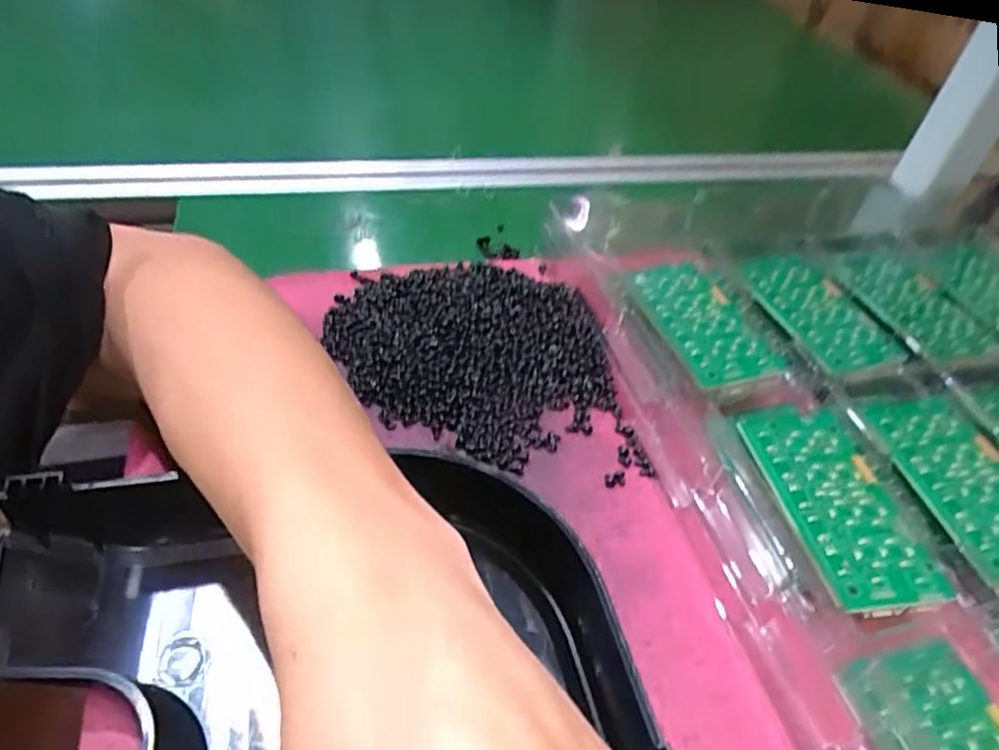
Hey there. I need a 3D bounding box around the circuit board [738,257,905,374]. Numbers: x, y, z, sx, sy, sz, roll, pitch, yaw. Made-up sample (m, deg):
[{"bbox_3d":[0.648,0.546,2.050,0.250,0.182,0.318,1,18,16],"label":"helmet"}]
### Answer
[{"bbox_3d":[0.173,-0.038,0.372,0.052,0.004,0.099,-5,46,-13],"label":"circuit board"}]

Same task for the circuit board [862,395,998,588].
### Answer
[{"bbox_3d":[0.204,0.046,0.292,0.048,0.005,0.096,-2,45,-10],"label":"circuit board"}]

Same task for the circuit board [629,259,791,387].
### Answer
[{"bbox_3d":[0.103,-0.030,0.347,0.049,0.005,0.094,-10,47,-16],"label":"circuit board"}]

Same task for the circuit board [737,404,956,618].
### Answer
[{"bbox_3d":[0.138,0.050,0.278,0.048,0.007,0.098,-2,46,-10],"label":"circuit board"}]

